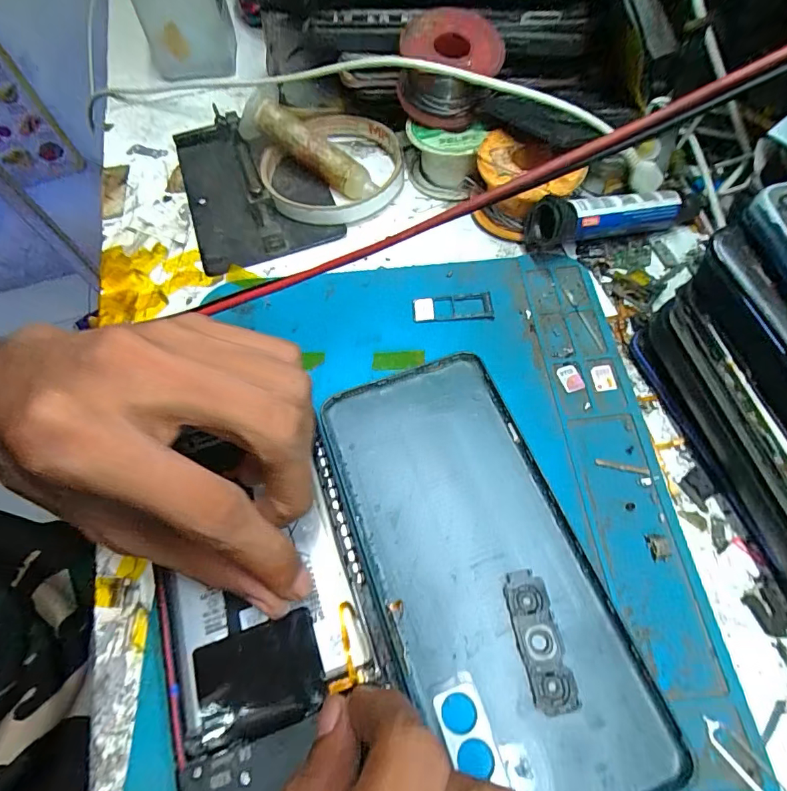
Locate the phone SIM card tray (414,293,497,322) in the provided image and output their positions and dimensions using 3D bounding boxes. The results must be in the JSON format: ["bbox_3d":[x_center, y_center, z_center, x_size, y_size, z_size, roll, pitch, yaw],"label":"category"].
[{"bbox_3d":[0.029,-0.043,0.221,0.038,0.004,0.015,-3,63,3],"label":"phone SIM card tray"}]

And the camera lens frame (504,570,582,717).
[{"bbox_3d":[0.050,0.083,0.154,0.014,0.004,0.043,-10,63,-3],"label":"camera lens frame"}]

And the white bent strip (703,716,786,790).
[{"bbox_3d":[0.108,0.113,0.138,0.008,0.004,0.028,-36,66,-14],"label":"white bent strip"}]

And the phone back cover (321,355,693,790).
[{"bbox_3d":[0.028,0.060,0.167,0.076,0.005,0.159,-20,64,-6],"label":"phone back cover"}]

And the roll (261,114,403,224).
[{"bbox_3d":[-0.038,-0.136,0.265,0.085,0.017,0.085,-2,63,3],"label":"roll"}]

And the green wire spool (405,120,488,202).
[{"bbox_3d":[0.027,-0.135,0.253,0.039,0.032,0.038,-2,63,3],"label":"green wire spool"}]

